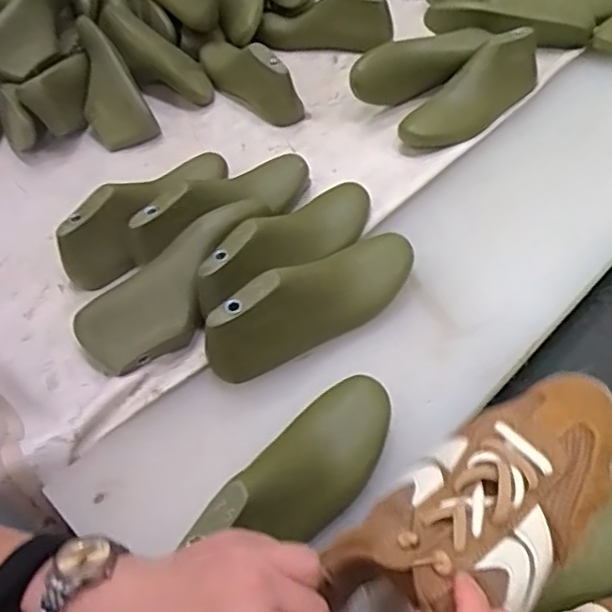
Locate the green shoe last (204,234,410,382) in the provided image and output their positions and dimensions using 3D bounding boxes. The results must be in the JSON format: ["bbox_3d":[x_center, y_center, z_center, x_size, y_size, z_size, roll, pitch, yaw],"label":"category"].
[{"bbox_3d":[0.014,-0.009,0.633,0.236,0.093,0.078,-40,55,-22],"label":"green shoe last"}]

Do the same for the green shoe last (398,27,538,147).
[{"bbox_3d":[0.222,-0.287,0.842,0.075,0.071,0.225,34,63,32],"label":"green shoe last"}]

